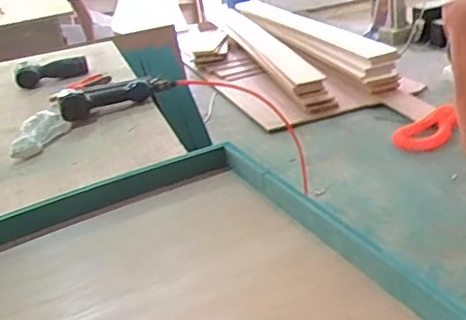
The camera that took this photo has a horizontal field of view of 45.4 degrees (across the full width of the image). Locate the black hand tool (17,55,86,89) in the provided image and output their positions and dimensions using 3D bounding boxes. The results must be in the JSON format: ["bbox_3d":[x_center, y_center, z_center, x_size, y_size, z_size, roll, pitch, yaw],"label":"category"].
[{"bbox_3d":[-0.497,-0.244,1.524,0.093,0.061,0.180,18,36,41],"label":"black hand tool"}]

